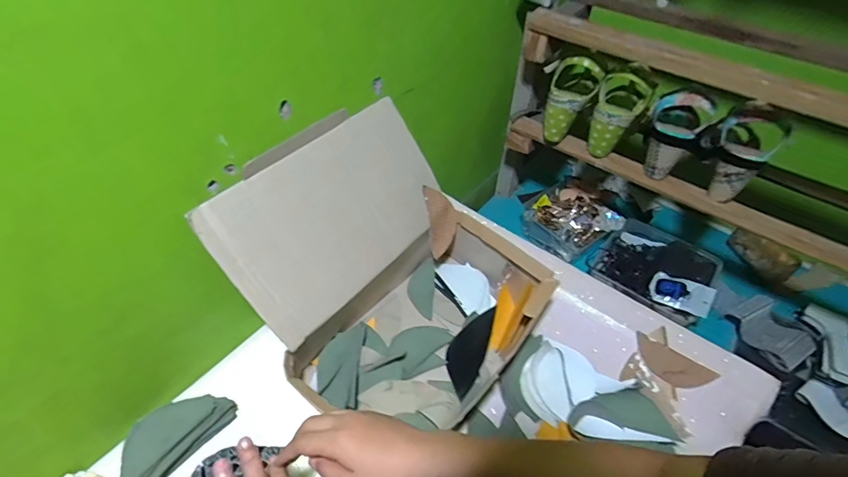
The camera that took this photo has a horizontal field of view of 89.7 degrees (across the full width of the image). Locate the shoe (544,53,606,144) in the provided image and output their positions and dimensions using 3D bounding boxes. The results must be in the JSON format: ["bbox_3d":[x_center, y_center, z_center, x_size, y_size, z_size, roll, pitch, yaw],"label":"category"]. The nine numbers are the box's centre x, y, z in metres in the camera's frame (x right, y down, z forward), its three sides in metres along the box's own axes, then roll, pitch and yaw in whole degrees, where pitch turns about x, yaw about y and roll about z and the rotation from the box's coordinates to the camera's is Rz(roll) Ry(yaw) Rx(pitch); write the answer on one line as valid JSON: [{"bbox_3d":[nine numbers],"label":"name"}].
[{"bbox_3d":[0.246,-0.247,0.757,0.097,0.145,0.101,33,31,25],"label":"shoe"}]

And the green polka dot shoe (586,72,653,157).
[{"bbox_3d":[0.323,-0.204,0.714,0.080,0.127,0.070,20,49,15],"label":"green polka dot shoe"}]

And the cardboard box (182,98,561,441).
[{"bbox_3d":[-0.039,0.040,0.551,0.310,0.246,0.321,34,54,25],"label":"cardboard box"}]

